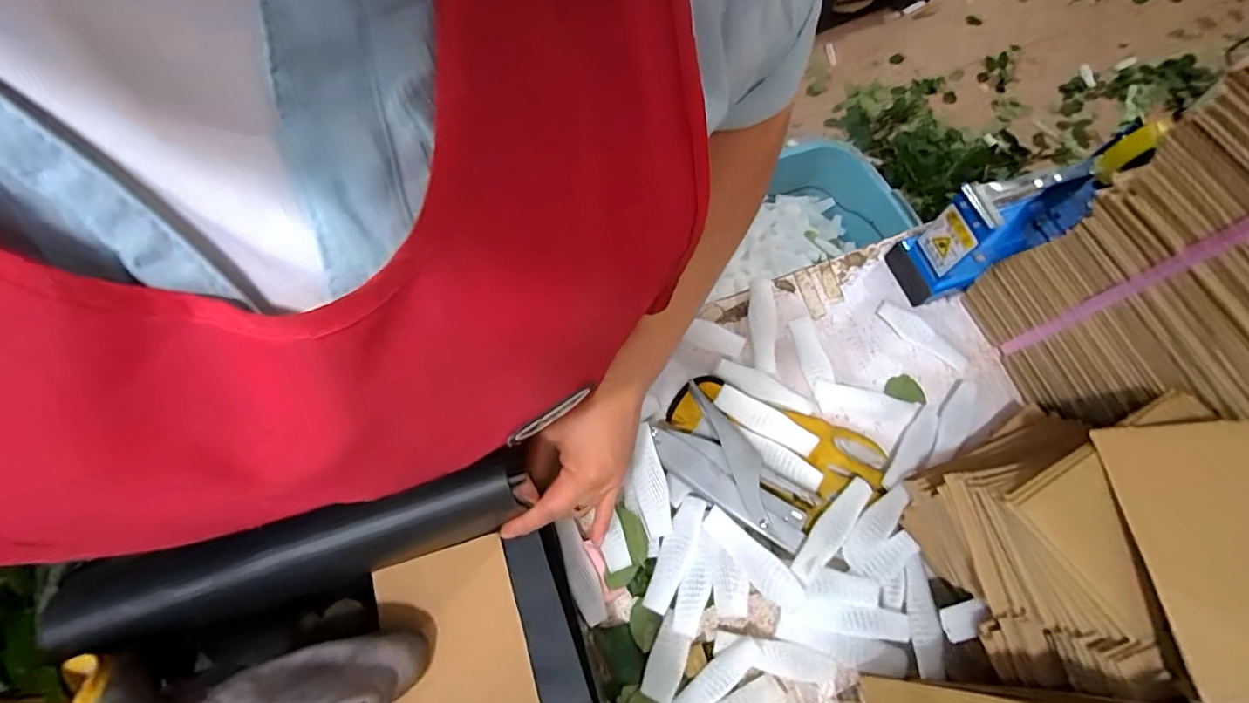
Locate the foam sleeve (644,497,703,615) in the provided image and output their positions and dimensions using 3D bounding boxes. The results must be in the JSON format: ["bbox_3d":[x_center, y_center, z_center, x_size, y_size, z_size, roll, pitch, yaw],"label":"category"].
[{"bbox_3d":[0.039,0.153,0.401,0.024,0.007,0.086,21,71,10],"label":"foam sleeve"}]

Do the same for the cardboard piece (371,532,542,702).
[{"bbox_3d":[-0.099,0.190,0.316,0.079,0.006,0.138,-14,62,-17],"label":"cardboard piece"}]

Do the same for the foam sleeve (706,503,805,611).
[{"bbox_3d":[0.092,0.149,0.381,0.024,0.011,0.086,-39,54,-12],"label":"foam sleeve"}]

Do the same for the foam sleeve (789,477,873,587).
[{"bbox_3d":[0.152,0.129,0.384,0.018,0.013,0.088,41,75,16],"label":"foam sleeve"}]

